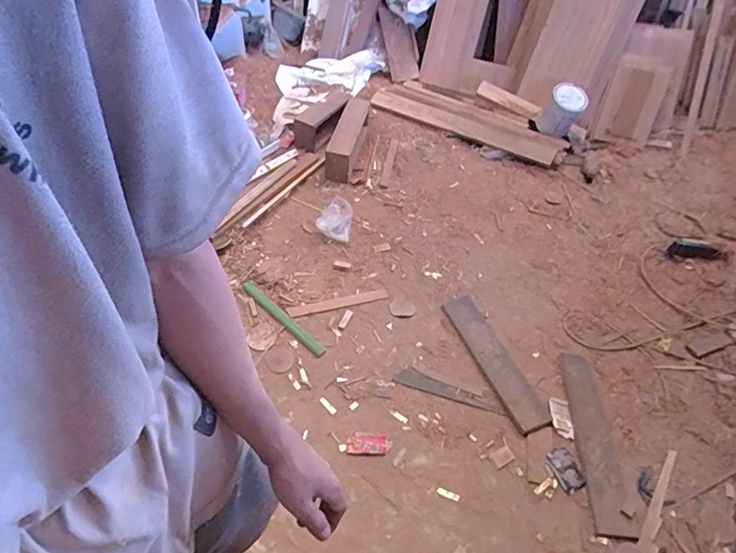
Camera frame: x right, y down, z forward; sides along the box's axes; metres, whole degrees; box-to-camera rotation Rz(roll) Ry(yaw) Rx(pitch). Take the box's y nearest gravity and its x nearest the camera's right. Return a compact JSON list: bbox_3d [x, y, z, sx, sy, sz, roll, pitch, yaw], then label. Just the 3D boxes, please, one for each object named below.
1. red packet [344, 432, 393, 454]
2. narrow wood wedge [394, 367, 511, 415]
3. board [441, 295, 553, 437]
[{"bbox_3d":[0.002,0.484,1.377,0.128,0.008,0.061,5,49,-2],"label":"red packet"},{"bbox_3d":[0.254,0.364,1.492,0.341,0.022,0.064,20,50,11],"label":"narrow wood wedge"},{"bbox_3d":[0.415,0.271,1.592,0.149,0.027,0.530,-4,43,-24],"label":"board"}]

